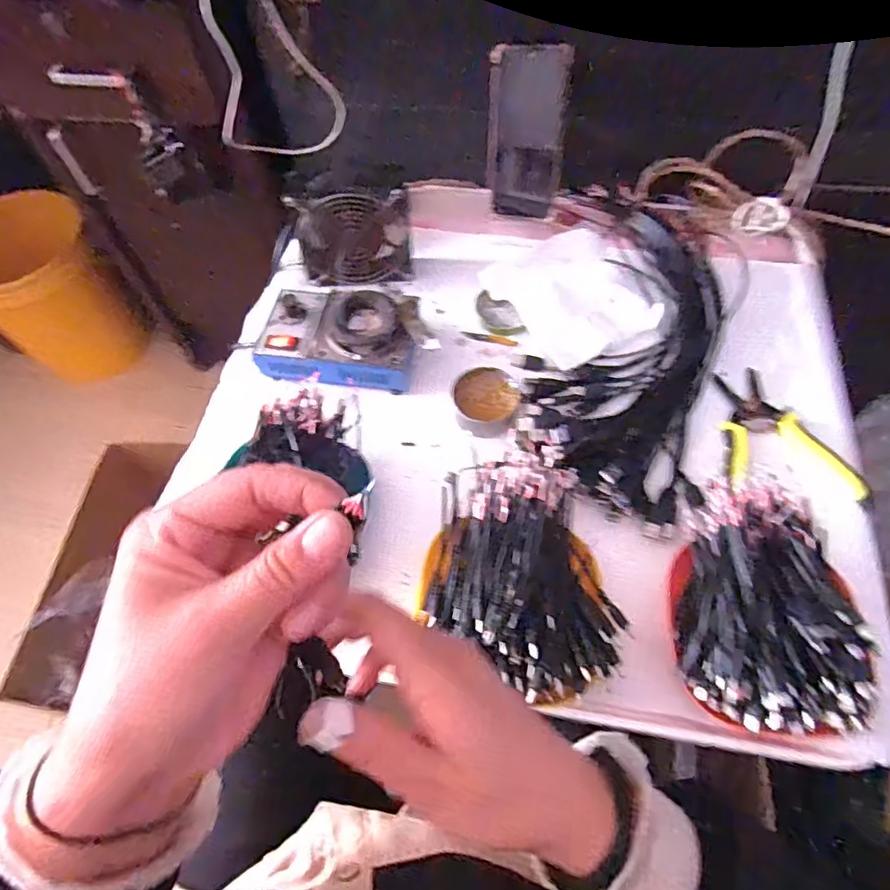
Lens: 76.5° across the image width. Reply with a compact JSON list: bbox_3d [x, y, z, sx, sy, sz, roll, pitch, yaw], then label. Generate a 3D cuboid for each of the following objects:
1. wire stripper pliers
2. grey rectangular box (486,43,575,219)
[{"bbox_3d":[0.304,-0.015,0.515,0.108,0.019,0.134,2,61,4],"label":"wire stripper pliers"},{"bbox_3d":[0.091,-0.345,0.629,0.081,0.165,0.046,5,34,8],"label":"grey rectangular box"}]

